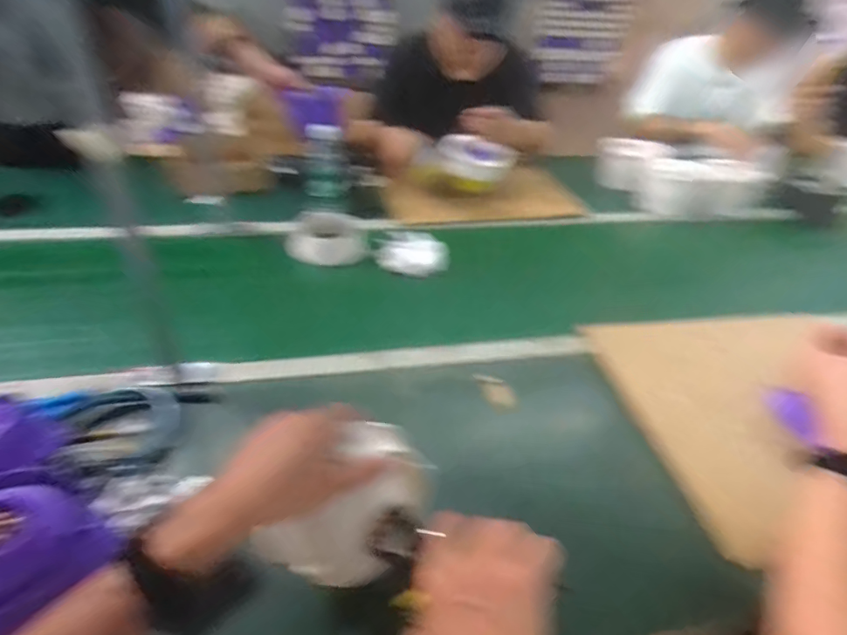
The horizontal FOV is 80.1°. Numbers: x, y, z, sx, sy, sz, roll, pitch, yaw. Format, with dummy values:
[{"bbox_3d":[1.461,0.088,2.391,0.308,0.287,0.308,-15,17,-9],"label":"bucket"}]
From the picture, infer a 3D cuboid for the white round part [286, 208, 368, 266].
[{"bbox_3d":[-0.204,-0.166,1.058,0.158,0.051,0.179,0,38,-9],"label":"white round part"}]

